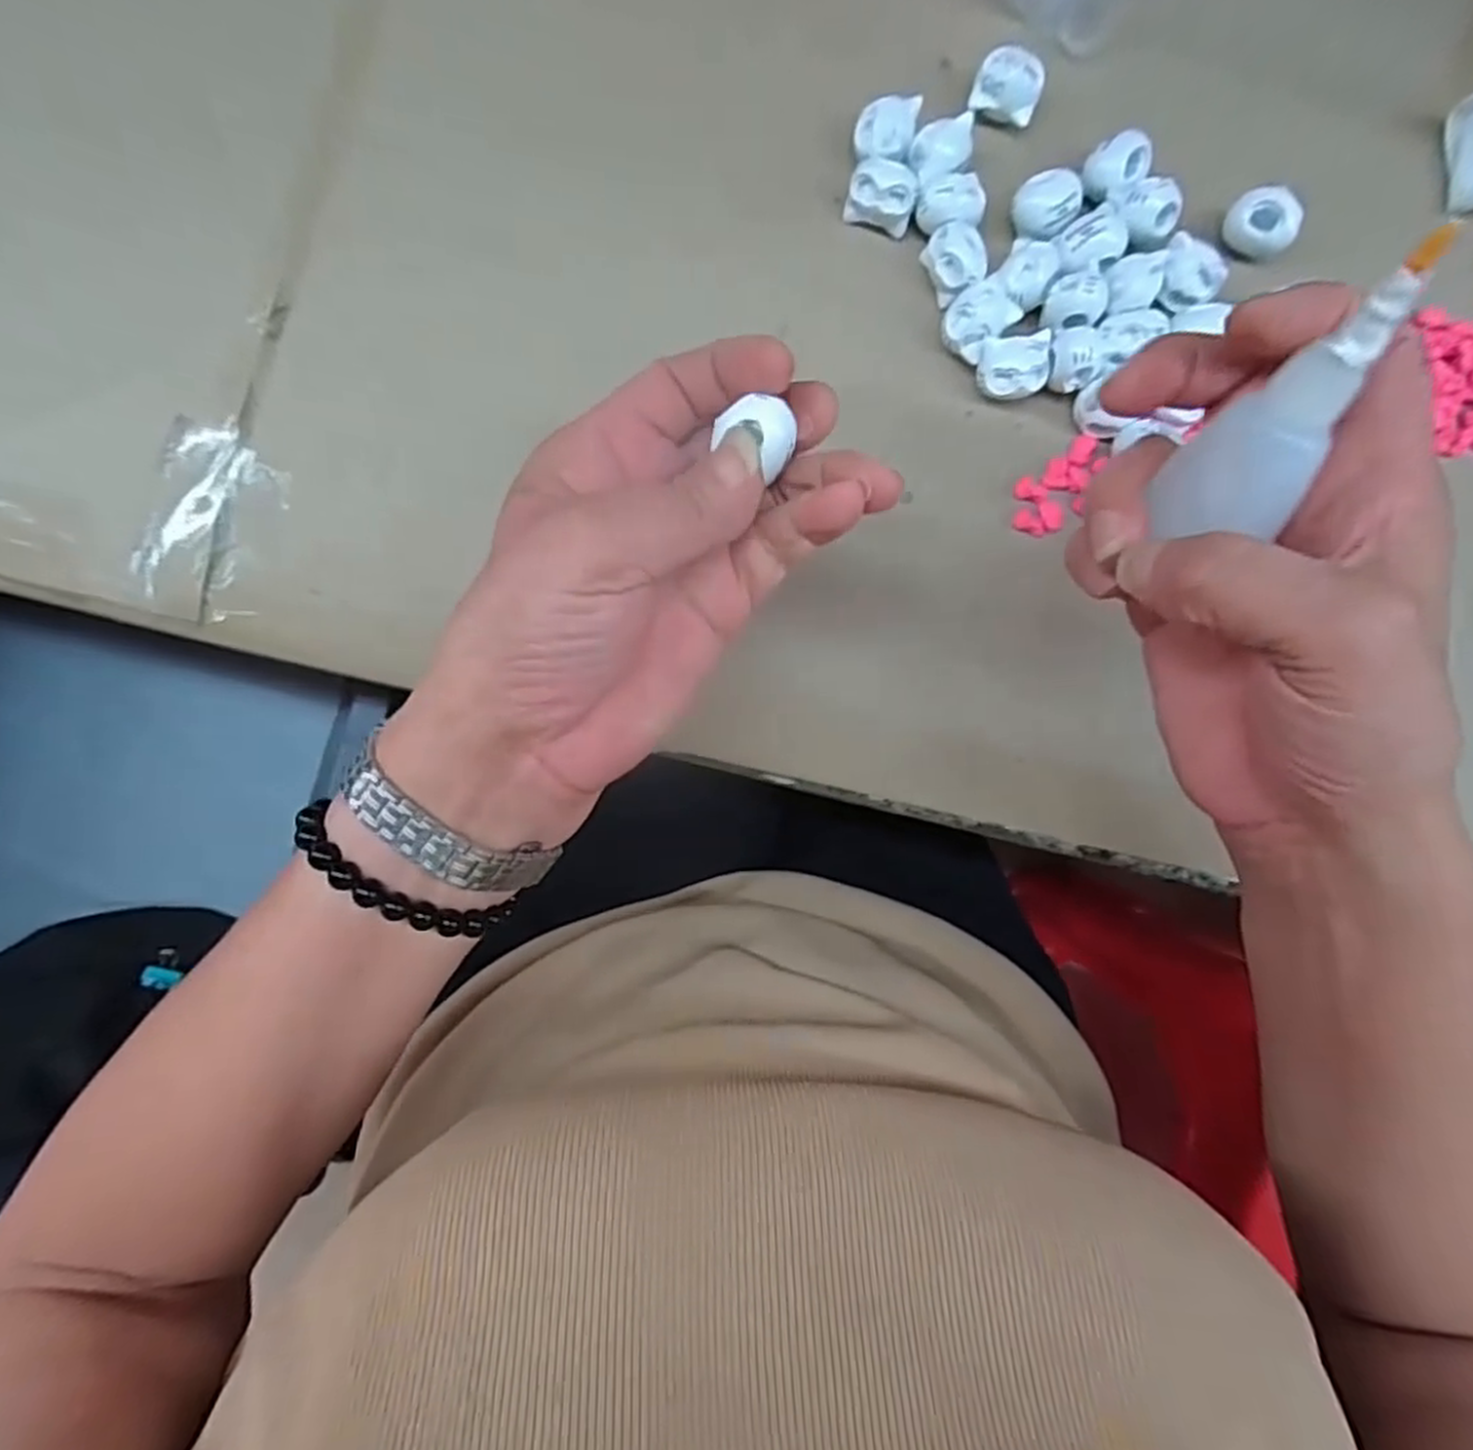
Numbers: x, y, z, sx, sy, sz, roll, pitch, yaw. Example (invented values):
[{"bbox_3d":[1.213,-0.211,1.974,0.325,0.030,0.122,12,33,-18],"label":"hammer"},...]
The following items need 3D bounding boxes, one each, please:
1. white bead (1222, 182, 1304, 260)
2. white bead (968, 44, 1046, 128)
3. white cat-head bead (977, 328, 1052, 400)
[{"bbox_3d":[0.202,-0.193,0.297,0.025,0.017,0.015,44,86,1],"label":"white bead"},{"bbox_3d":[0.107,-0.251,0.308,0.025,0.020,0.021,19,86,0],"label":"white bead"},{"bbox_3d":[0.105,-0.135,0.295,0.024,0.018,0.022,0,86,-2],"label":"white cat-head bead"}]

